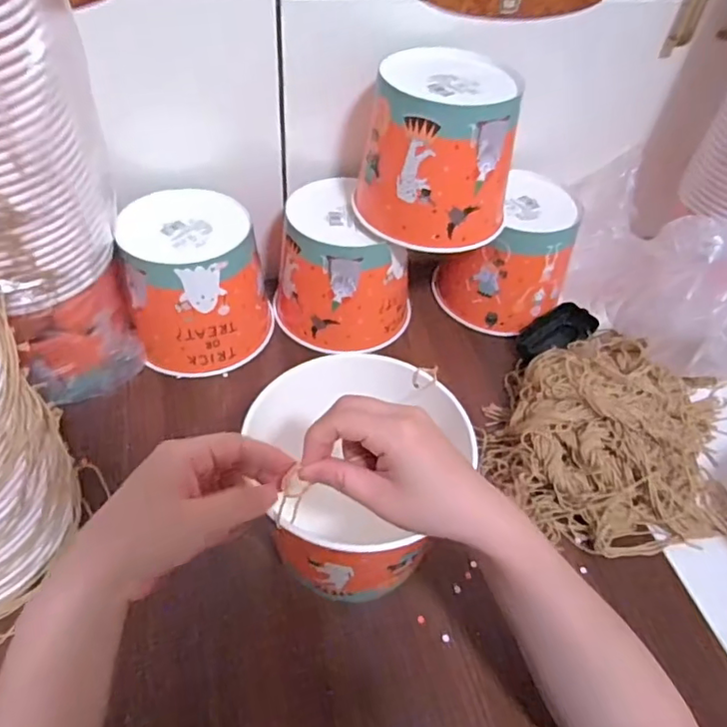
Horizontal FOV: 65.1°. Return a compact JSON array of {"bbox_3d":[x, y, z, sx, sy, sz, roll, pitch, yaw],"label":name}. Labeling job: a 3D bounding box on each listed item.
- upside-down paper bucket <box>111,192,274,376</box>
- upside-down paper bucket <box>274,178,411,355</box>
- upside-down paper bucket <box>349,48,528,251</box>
[{"bbox_3d":[-0.178,-0.093,0.616,0.143,0.129,0.161,-12,51,-16],"label":"upside-down paper bucket"},{"bbox_3d":[-0.018,-0.110,0.649,0.145,0.135,0.143,3,48,-3],"label":"upside-down paper bucket"},{"bbox_3d":[0.076,-0.205,0.555,0.145,0.134,0.131,13,48,6],"label":"upside-down paper bucket"}]

